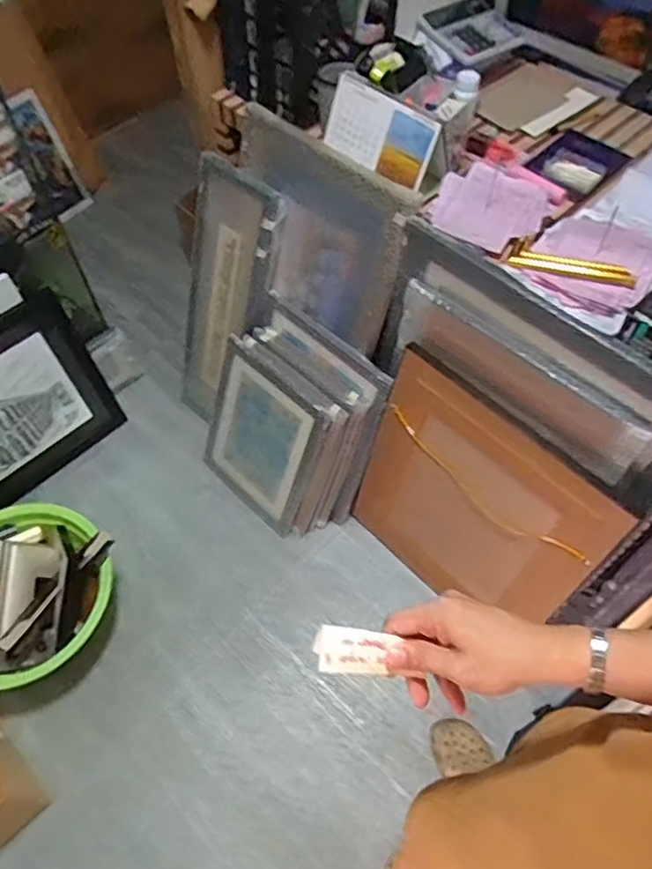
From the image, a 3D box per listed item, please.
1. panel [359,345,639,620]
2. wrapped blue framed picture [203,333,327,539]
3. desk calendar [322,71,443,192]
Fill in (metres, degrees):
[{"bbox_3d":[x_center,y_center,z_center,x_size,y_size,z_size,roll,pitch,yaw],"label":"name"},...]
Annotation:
[{"bbox_3d":[0.279,0.157,1.258,0.022,0.535,0.484,-31,60,-35],"label":"panel"},{"bbox_3d":[-0.165,0.006,1.505,0.320,0.402,0.033,37,41,21],"label":"wrapped blue framed picture"},{"bbox_3d":[0.097,-0.528,1.117,0.233,0.122,0.082,38,65,22],"label":"desk calendar"}]

